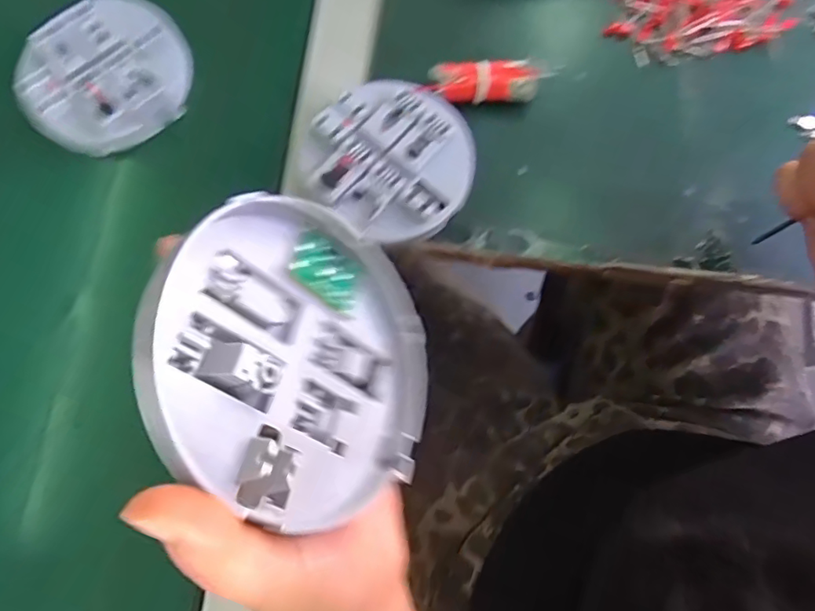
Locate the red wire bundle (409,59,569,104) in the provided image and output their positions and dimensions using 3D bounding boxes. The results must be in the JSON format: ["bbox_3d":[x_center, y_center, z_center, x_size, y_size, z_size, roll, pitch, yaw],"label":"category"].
[{"bbox_3d":[0.053,-0.143,0.343,0.091,0.017,0.024,-7,77,0],"label":"red wire bundle"}]

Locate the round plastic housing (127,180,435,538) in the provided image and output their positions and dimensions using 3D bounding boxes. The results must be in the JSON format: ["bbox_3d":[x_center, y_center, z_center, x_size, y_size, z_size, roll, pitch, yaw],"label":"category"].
[{"bbox_3d":[-0.034,0.013,0.183,0.017,0.103,0.105,-16,51,39],"label":"round plastic housing"}]

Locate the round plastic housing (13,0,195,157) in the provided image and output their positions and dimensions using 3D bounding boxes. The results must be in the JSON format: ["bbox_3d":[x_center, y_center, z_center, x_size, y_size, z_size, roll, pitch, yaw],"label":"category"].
[{"bbox_3d":[-0.197,-0.152,0.356,0.107,0.024,0.094,-39,79,-7],"label":"round plastic housing"}]

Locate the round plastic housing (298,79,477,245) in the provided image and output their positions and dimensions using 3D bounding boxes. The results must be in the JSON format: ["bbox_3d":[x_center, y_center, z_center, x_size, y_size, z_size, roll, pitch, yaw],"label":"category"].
[{"bbox_3d":[-0.010,-0.088,0.330,0.095,0.021,0.096,0,77,2],"label":"round plastic housing"}]

